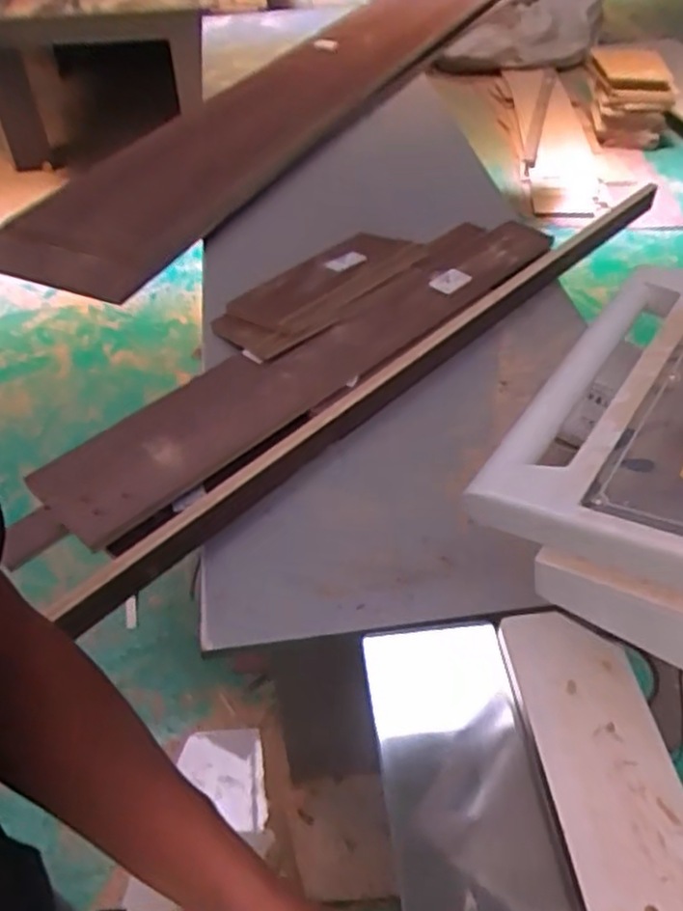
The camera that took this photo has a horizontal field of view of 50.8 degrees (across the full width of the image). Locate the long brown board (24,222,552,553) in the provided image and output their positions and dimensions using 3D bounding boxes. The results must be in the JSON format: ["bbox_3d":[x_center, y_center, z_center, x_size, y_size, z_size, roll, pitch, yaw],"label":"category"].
[{"bbox_3d":[-0.016,-0.157,1.043,0.873,0.043,0.196,-35,44,-27],"label":"long brown board"}]

